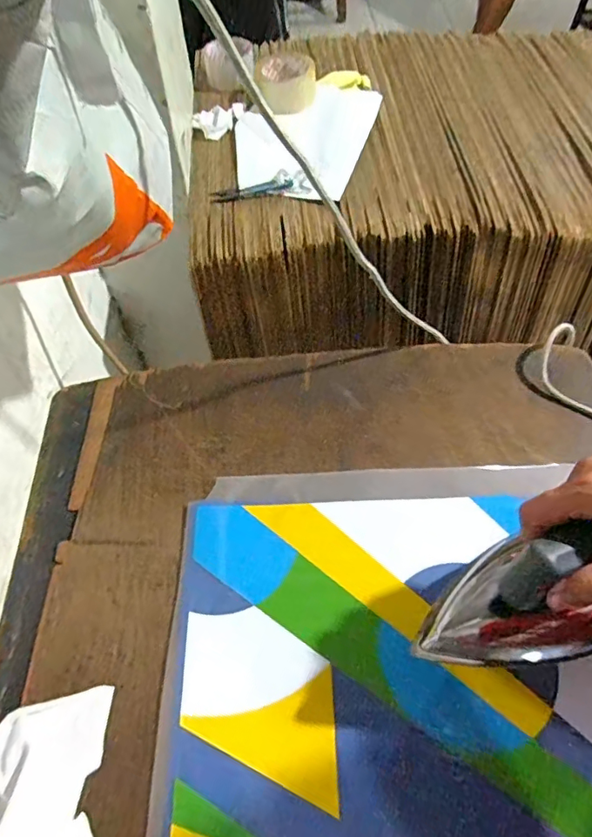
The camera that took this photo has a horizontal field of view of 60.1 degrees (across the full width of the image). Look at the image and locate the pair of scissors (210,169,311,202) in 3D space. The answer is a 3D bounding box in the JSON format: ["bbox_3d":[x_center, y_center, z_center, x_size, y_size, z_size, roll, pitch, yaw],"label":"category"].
[{"bbox_3d":[-0.053,-0.340,0.744,0.142,0.021,0.033,-9,60,-4],"label":"pair of scissors"}]

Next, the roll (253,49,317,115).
[{"bbox_3d":[-0.017,-0.581,0.875,0.092,0.061,0.092,-1,59,1],"label":"roll"}]

